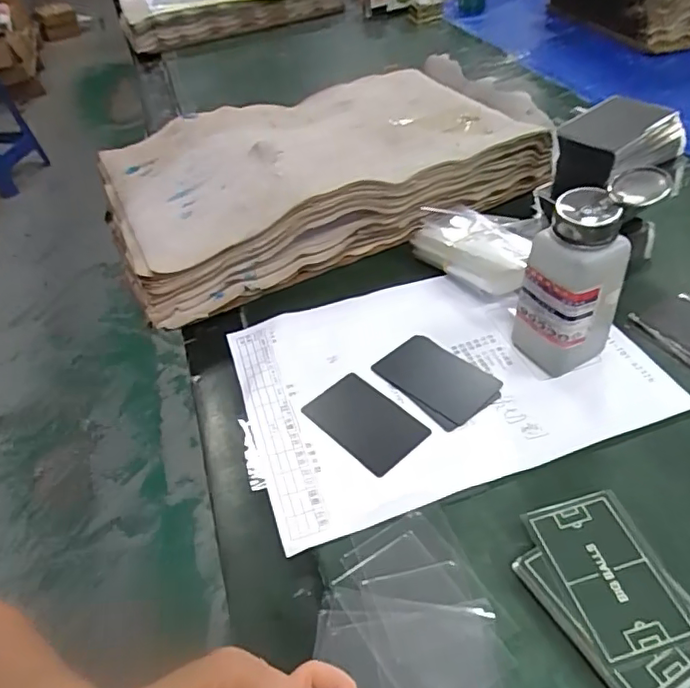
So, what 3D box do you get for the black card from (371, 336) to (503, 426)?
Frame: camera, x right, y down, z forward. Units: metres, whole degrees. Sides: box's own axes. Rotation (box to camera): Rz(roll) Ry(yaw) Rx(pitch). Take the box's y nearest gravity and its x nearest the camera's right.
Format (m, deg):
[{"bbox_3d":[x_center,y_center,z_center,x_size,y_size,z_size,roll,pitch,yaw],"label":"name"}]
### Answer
[{"bbox_3d":[0.070,0.023,0.434,0.087,0.004,0.053,32,56,33],"label":"black card"}]

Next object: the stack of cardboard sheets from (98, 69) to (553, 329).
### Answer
[{"bbox_3d":[-0.030,-0.189,0.610,0.432,0.086,0.249,-23,46,-16],"label":"stack of cardboard sheets"}]

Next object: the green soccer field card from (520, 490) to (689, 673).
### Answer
[{"bbox_3d":[0.141,0.123,0.305,0.054,0.004,0.085,-17,46,-4],"label":"green soccer field card"}]

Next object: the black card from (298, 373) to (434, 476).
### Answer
[{"bbox_3d":[0.014,0.056,0.413,0.054,0.004,0.084,-35,51,-26],"label":"black card"}]

